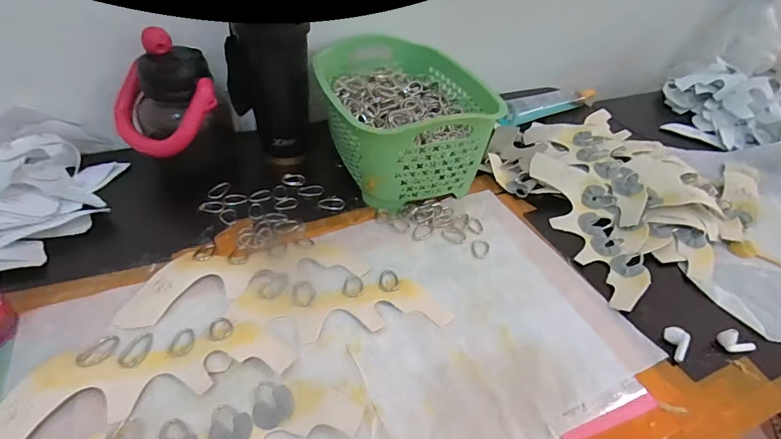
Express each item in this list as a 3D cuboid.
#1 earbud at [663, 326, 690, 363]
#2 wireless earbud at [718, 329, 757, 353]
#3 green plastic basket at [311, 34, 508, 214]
[{"bbox_3d":[0.262,0.110,0.390,0.013,0.015,0.032,3,42,-2],"label":"earbud"},{"bbox_3d":[0.318,0.111,0.393,0.027,0.015,0.016,5,42,0],"label":"wireless earbud"},{"bbox_3d":[0.010,-0.146,0.581,0.195,0.110,0.278,-6,43,-12],"label":"green plastic basket"}]

